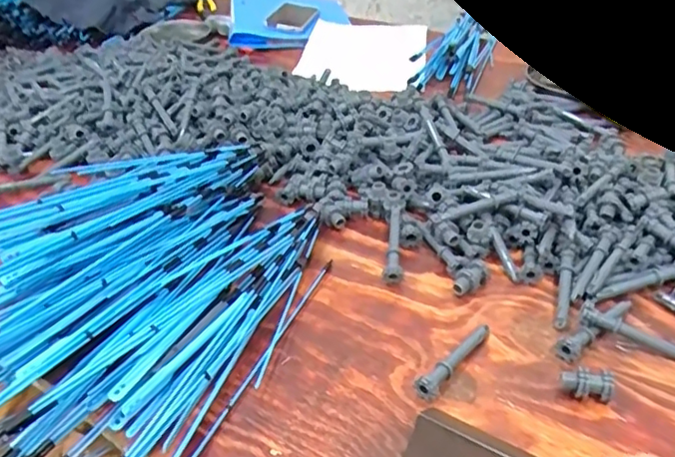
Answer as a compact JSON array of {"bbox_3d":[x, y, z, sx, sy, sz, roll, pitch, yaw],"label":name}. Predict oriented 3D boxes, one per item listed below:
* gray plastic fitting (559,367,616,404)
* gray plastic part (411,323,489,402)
[{"bbox_3d":[0.193,0.120,0.462,0.038,0.020,0.017,11,38,18],"label":"gray plastic fitting"},{"bbox_3d":[0.096,0.105,0.496,0.019,0.020,0.093,25,45,33],"label":"gray plastic part"}]

